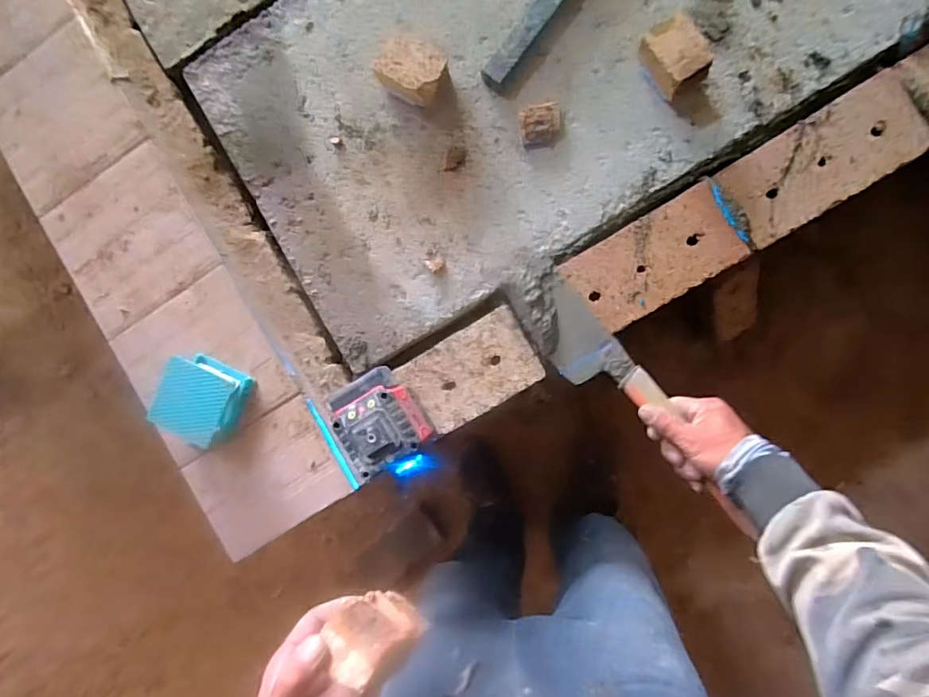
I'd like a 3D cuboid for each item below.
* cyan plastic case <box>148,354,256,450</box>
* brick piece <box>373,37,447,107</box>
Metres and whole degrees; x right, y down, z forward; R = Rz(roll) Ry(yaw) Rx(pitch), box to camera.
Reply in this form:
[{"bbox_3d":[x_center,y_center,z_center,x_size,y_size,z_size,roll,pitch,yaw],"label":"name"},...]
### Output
[{"bbox_3d":[-0.341,0.068,0.649,0.097,0.063,0.104,25,93,6],"label":"cyan plastic case"},{"bbox_3d":[-0.063,-0.344,0.630,0.085,0.054,0.063,23,93,6],"label":"brick piece"}]

